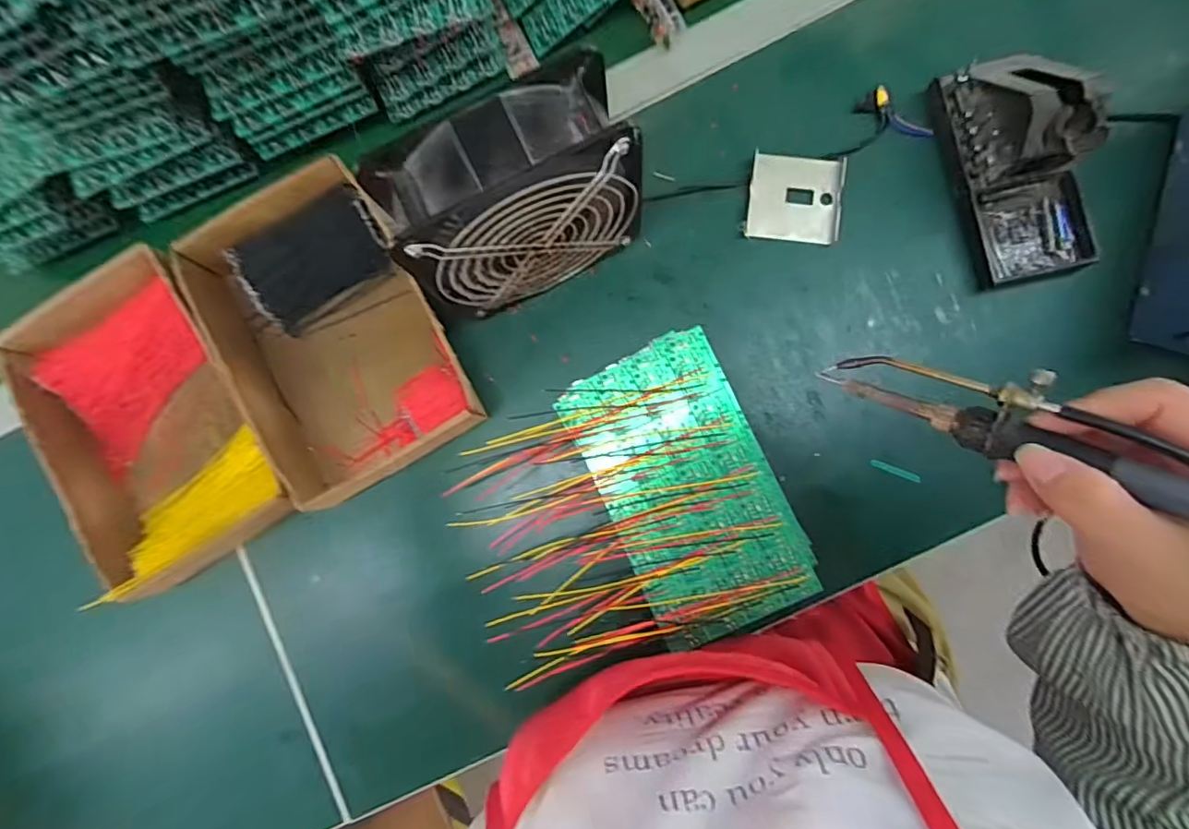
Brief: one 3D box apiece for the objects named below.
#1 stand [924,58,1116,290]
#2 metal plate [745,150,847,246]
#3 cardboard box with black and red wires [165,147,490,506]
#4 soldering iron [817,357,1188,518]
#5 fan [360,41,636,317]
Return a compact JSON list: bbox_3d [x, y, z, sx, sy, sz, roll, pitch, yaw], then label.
[{"bbox_3d":[0.301,-0.181,0.362,0.079,0.070,0.160,-14,83,3],"label":"stand"},{"bbox_3d":[0.154,-0.166,0.406,0.069,0.012,0.063,7,85,6],"label":"metal plate"},{"bbox_3d":[-0.197,-0.063,0.404,0.153,0.043,0.244,-30,82,1],"label":"cardboard box with black and red wires"},{"bbox_3d":[0.197,0.011,0.215,0.210,0.021,0.032,30,87,39],"label":"soldering iron"},{"bbox_3d":[-0.046,-0.132,0.348,0.149,0.152,0.059,-26,83,2],"label":"fan"}]

